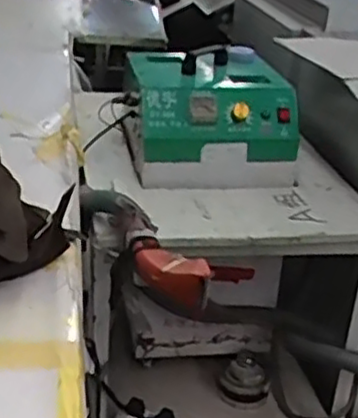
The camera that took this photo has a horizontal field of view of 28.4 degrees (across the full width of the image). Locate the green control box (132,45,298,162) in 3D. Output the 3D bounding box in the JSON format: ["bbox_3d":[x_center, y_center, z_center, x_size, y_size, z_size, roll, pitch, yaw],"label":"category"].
[{"bbox_3d":[0.062,-0.219,1.420,0.306,0.145,0.295,1,26,-7],"label":"green control box"}]

